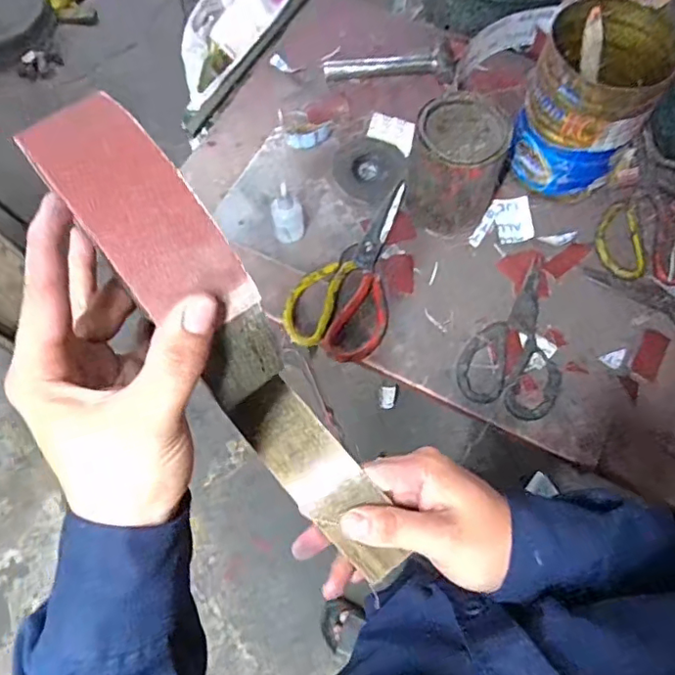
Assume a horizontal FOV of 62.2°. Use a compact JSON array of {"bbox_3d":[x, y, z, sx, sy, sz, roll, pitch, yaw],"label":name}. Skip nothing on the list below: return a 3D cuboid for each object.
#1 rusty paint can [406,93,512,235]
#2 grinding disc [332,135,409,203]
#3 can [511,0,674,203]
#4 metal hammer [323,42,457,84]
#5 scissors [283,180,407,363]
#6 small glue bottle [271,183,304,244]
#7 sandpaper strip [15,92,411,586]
[{"bbox_3d":[0.127,-0.185,0.603,0.089,0.115,0.104,22,70,10],"label":"rusty paint can"},{"bbox_3d":[0.035,-0.205,0.668,0.086,0.015,0.084,0,68,1],"label":"grinding disc"},{"bbox_3d":[0.268,-0.248,0.601,0.113,0.162,0.138,30,72,13],"label":"can"},{"bbox_3d":[0.067,-0.355,0.728,0.166,0.020,0.058,0,68,1],"label":"metal hammer"},{"bbox_3d":[0.016,-0.085,0.620,0.105,0.016,0.225,14,69,7],"label":"scissors"},{"bbox_3d":[-0.053,-0.129,0.600,0.032,0.075,0.029,-9,68,-2],"label":"small glue bottle"},{"bbox_3d":[-0.040,0.023,0.283,0.045,0.273,0.104,-35,45,-12],"label":"sandpaper strip"}]

